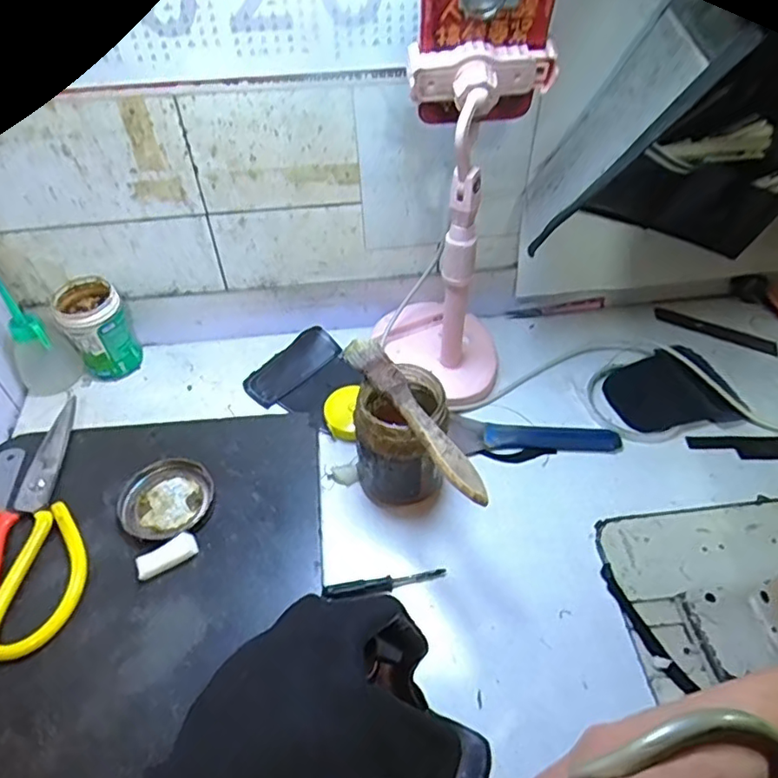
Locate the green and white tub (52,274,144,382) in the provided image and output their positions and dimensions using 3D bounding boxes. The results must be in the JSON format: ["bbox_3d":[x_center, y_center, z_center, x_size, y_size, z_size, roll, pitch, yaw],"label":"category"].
[{"bbox_3d":[-0.255,-0.051,0.523,0.051,0.078,0.056,-1,47,1],"label":"green and white tub"}]

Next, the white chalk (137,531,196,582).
[{"bbox_3d":[-0.147,0.112,0.392,0.039,0.012,0.015,-30,53,-23],"label":"white chalk"}]

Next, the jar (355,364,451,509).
[{"bbox_3d":[0.011,0.036,0.426,0.060,0.100,0.062,-1,47,1],"label":"jar"}]

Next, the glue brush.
[{"bbox_3d":[0.016,0.014,0.372,0.022,0.008,0.144,-26,52,-21],"label":"glue brush"}]

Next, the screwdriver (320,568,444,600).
[{"bbox_3d":[-0.003,0.132,0.403,0.083,0.007,0.012,-11,48,-9],"label":"screwdriver"}]

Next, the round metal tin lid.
[{"bbox_3d":[-0.158,0.079,0.422,0.064,0.015,0.060,-1,47,1],"label":"round metal tin lid"}]

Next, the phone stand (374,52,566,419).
[{"bbox_3d":[0.047,-0.114,0.448,0.107,0.256,0.108,0,47,1],"label":"phone stand"}]

